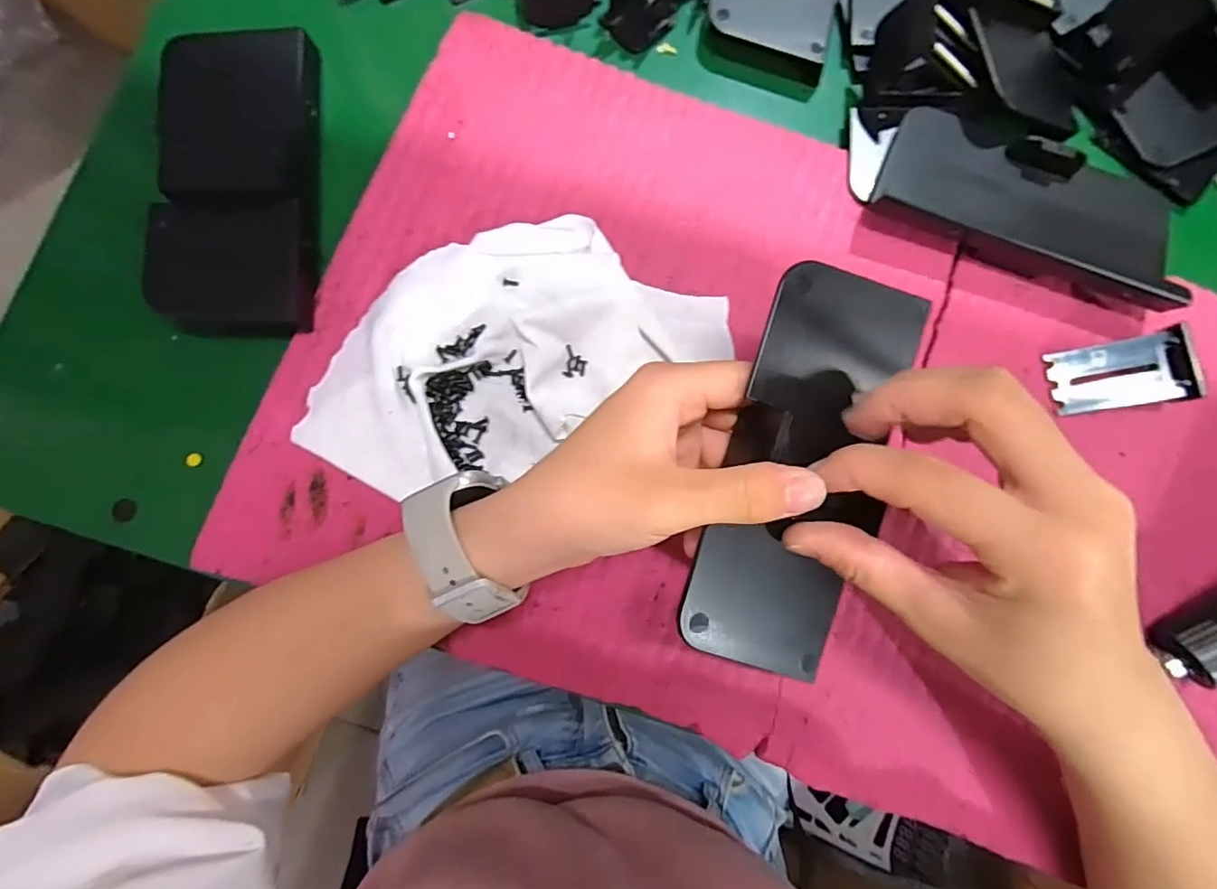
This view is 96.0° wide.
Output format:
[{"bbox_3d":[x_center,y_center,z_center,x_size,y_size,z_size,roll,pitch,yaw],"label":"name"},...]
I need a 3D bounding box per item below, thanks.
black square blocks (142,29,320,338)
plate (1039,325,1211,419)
[{"bbox_3d":[-0.191,-0.137,0.279,0.069,0.023,0.159,-4,83,-3],"label":"black square blocks"},{"bbox_3d":[0.264,-0.036,0.283,0.057,0.009,0.036,-13,87,26],"label":"plate"}]

